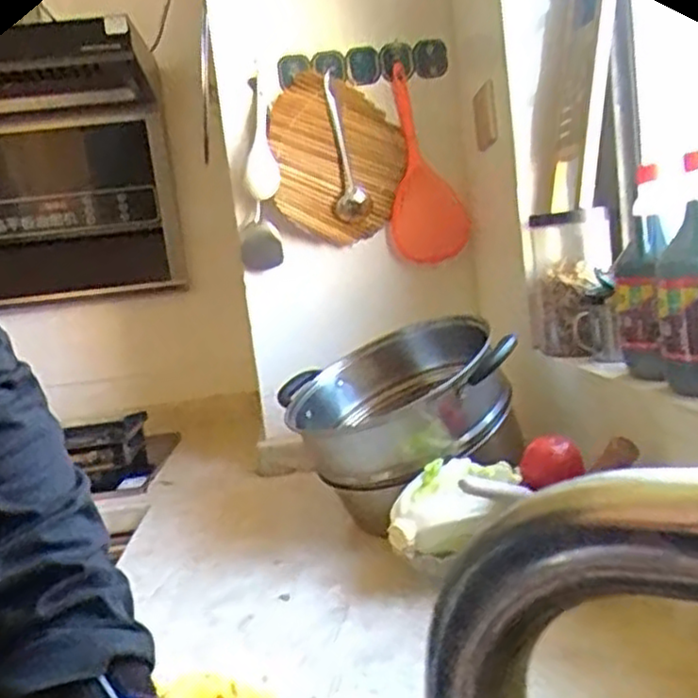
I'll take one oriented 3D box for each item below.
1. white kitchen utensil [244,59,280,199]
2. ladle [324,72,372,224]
[{"bbox_3d":[-0.156,-0.358,1.255,0.053,0.205,0.058,-9,7,-14],"label":"white kitchen utensil"},{"bbox_3d":[-0.003,-0.342,1.280,0.060,0.245,0.054,-7,7,0],"label":"ladle"}]

